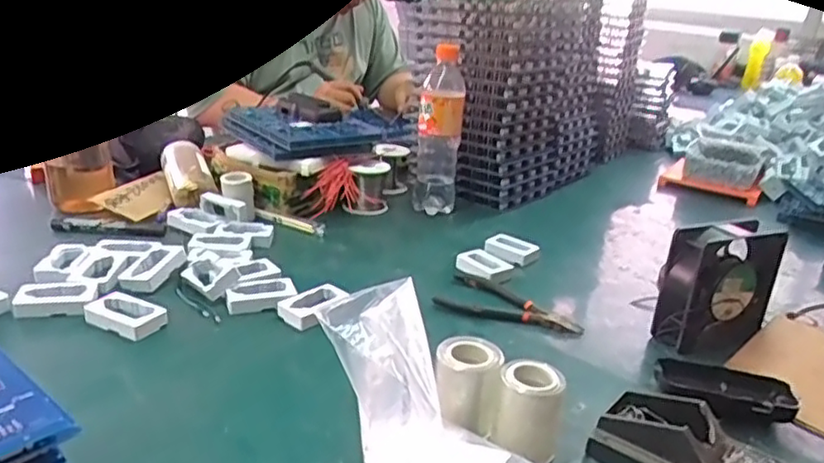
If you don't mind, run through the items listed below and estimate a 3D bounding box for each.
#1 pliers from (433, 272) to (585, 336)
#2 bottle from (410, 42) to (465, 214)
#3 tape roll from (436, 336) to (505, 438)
[{"bbox_3d":[0.096,0.077,0.702,0.163,0.014,0.084,21,28,35],"label":"pliers"},{"bbox_3d":[0.040,-0.140,0.961,0.064,0.234,0.053,5,22,2],"label":"bottle"},{"bbox_3d":[0.045,0.118,0.517,0.049,0.060,0.049,4,22,-1],"label":"tape roll"}]

